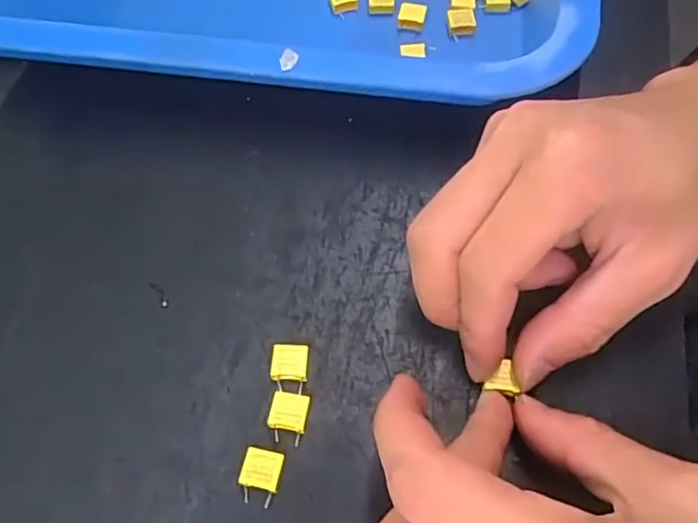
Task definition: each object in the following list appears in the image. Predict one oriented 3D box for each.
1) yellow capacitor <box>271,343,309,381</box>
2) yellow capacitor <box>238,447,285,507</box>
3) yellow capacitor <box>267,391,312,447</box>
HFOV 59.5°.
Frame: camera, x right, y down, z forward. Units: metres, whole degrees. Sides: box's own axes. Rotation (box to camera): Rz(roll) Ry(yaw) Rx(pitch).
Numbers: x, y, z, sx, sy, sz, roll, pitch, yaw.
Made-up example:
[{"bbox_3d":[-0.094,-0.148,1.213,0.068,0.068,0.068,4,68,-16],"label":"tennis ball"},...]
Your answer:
[{"bbox_3d":[-0.022,0.038,0.227,0.013,0.006,0.012,3,62,4],"label":"yellow capacitor"},{"bbox_3d":[-0.030,0.073,0.209,0.013,0.005,0.018,9,63,7],"label":"yellow capacitor"},{"bbox_3d":[-0.021,0.055,0.218,0.014,0.005,0.017,5,63,6],"label":"yellow capacitor"}]

